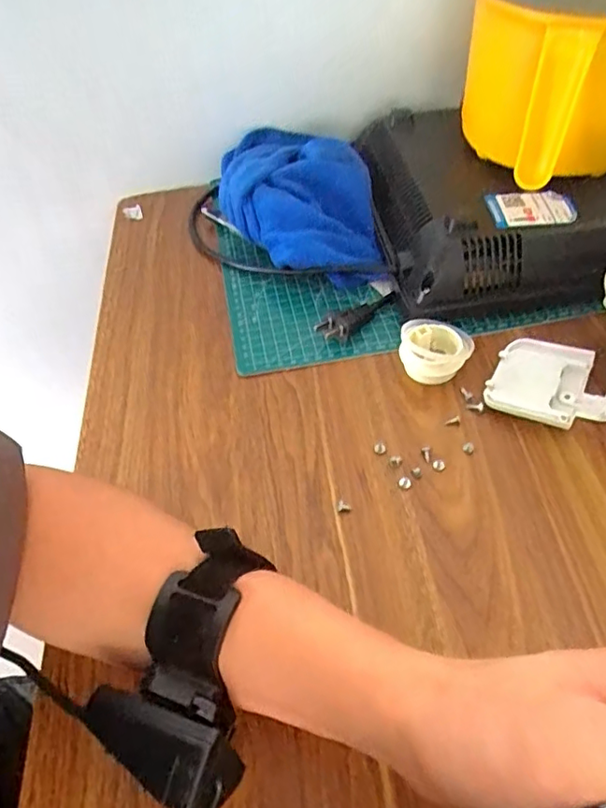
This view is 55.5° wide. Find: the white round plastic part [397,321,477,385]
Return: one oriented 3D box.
[{"bbox_3d":[0.098,-0.039,0.430,0.051,0.022,0.049,-2,51,3],"label":"white round plastic part"}]

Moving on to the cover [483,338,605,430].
[{"bbox_3d":[0.176,-0.015,0.408,0.080,0.012,0.068,17,54,18],"label":"cover"}]

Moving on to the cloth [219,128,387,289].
[{"bbox_3d":[-0.009,-0.187,0.524,0.135,0.069,0.193,-6,51,-1],"label":"cloth"}]

